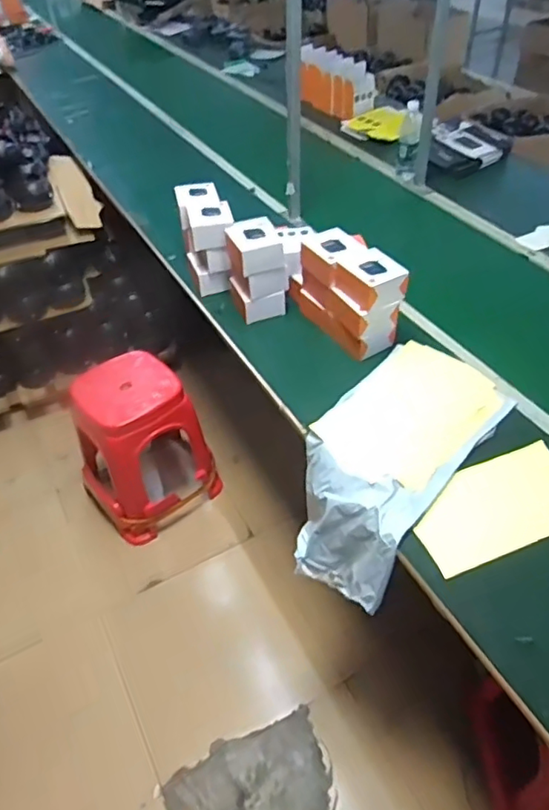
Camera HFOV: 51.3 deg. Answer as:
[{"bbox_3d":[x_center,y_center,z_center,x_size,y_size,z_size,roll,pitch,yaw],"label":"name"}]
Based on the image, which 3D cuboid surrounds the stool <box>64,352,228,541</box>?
[{"bbox_3d":[-0.389,0.128,1.708,0.369,0.465,0.304,-25,49,-20],"label":"stool"}]

